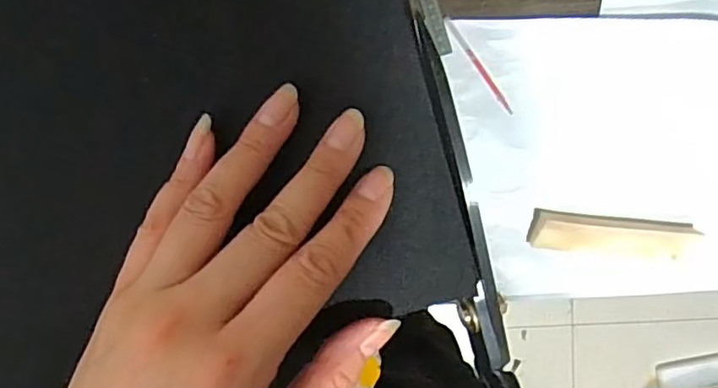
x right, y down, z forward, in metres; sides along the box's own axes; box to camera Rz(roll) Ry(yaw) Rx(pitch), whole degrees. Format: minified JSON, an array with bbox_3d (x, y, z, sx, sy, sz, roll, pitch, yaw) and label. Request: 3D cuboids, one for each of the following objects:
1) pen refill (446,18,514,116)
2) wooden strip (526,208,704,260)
[{"bbox_3d":[0.110,-0.116,0.553,0.009,0.004,0.102,-33,95,3],"label":"pen refill"},{"bbox_3d":[0.232,0.038,0.554,0.143,0.023,0.035,5,96,-1],"label":"wooden strip"}]

